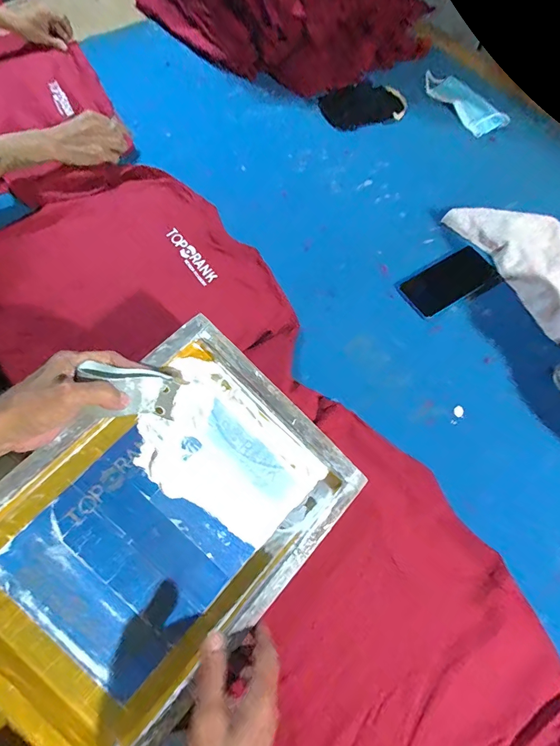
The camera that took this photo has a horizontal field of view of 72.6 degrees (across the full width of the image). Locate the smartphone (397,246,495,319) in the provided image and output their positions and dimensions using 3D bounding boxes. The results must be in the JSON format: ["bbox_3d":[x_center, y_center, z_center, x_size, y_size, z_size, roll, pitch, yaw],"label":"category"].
[{"bbox_3d":[0.279,-0.154,0.632,0.160,0.007,0.075,-31,71,-15],"label":"smartphone"}]

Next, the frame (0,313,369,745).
[{"bbox_3d":[-0.130,0.168,0.425,0.285,0.044,0.391,45,72,0],"label":"frame"}]

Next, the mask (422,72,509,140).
[{"bbox_3d":[0.396,-0.585,0.814,0.096,0.030,0.209,-30,71,-15],"label":"mask"}]

